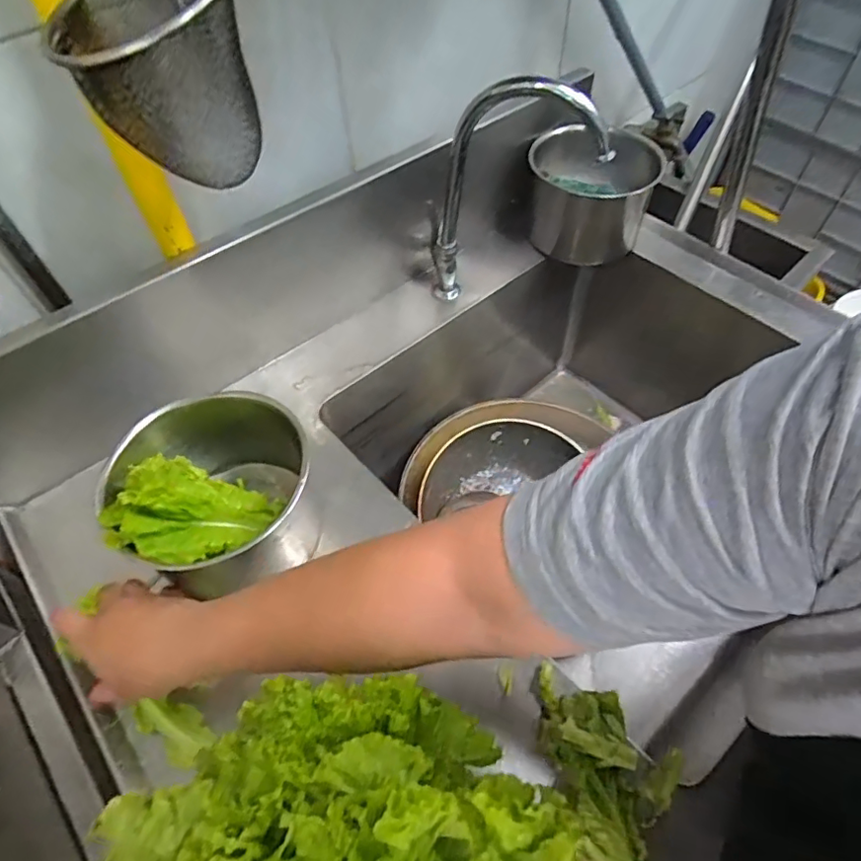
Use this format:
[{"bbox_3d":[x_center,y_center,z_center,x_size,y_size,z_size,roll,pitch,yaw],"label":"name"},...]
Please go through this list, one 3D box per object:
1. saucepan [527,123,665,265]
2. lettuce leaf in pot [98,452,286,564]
[{"bbox_3d":[0.228,-0.347,0.803,0.171,0.113,0.204,13,57,10],"label":"saucepan"},{"bbox_3d":[-0.209,0.071,0.496,0.071,0.147,0.077,15,82,47],"label":"lettuce leaf in pot"}]

